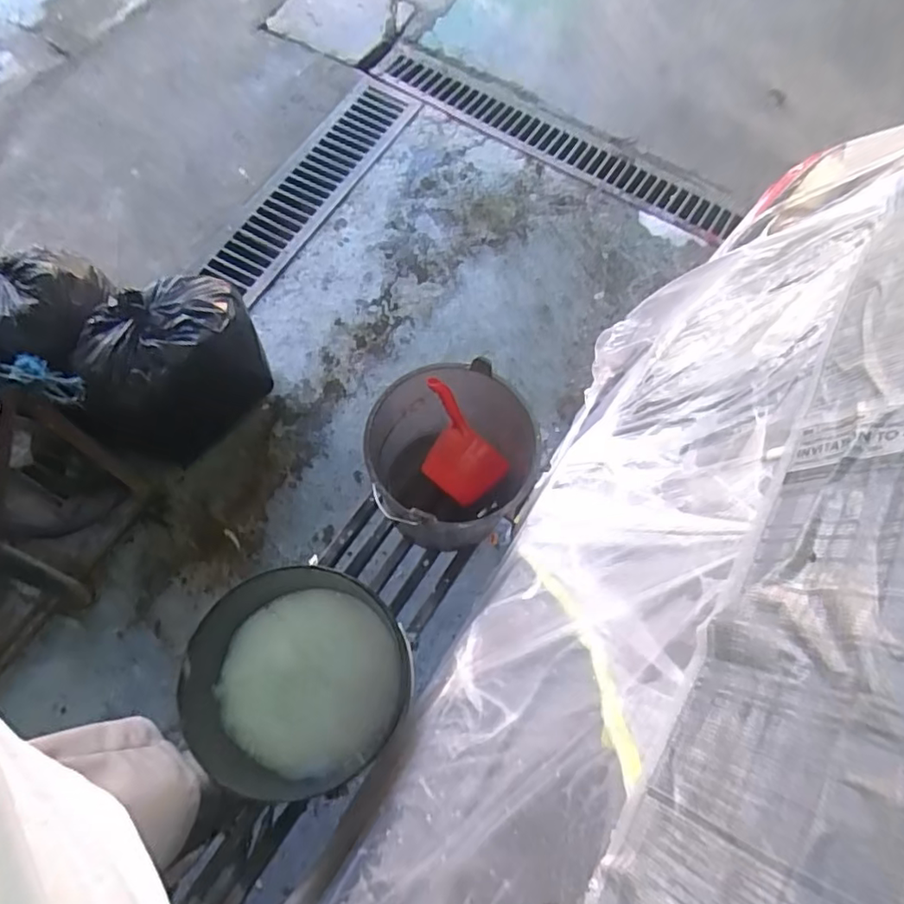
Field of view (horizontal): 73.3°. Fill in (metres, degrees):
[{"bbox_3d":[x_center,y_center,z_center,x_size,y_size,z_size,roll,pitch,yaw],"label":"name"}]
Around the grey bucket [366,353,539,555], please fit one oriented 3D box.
[{"bbox_3d":[-0.009,0.018,1.149,0.276,0.291,0.278,1,69,-1],"label":"grey bucket"}]

